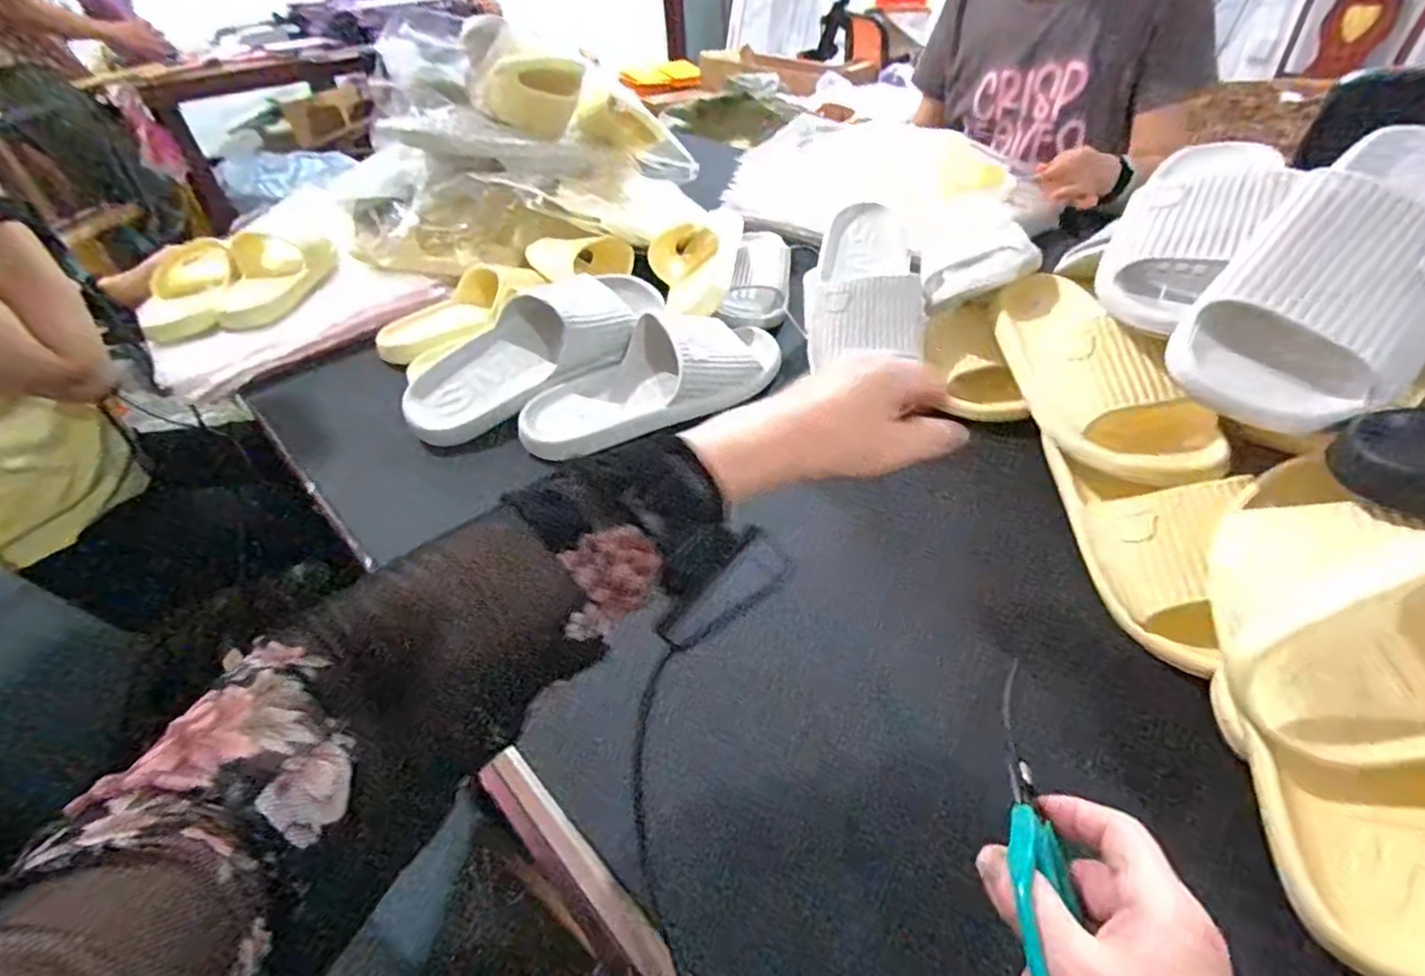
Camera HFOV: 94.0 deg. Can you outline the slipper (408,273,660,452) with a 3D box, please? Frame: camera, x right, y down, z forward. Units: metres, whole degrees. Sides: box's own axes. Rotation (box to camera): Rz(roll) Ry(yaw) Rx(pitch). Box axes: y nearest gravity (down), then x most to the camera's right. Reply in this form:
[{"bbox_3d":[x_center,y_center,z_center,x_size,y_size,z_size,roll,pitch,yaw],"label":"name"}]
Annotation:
[{"bbox_3d":[-0.174,-0.145,0.668,0.287,0.072,0.113,-36,49,-15],"label":"slipper"}]

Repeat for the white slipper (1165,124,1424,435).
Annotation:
[{"bbox_3d":[0.387,-0.144,0.388,0.263,0.082,0.107,-44,51,-9],"label":"white slipper"}]

